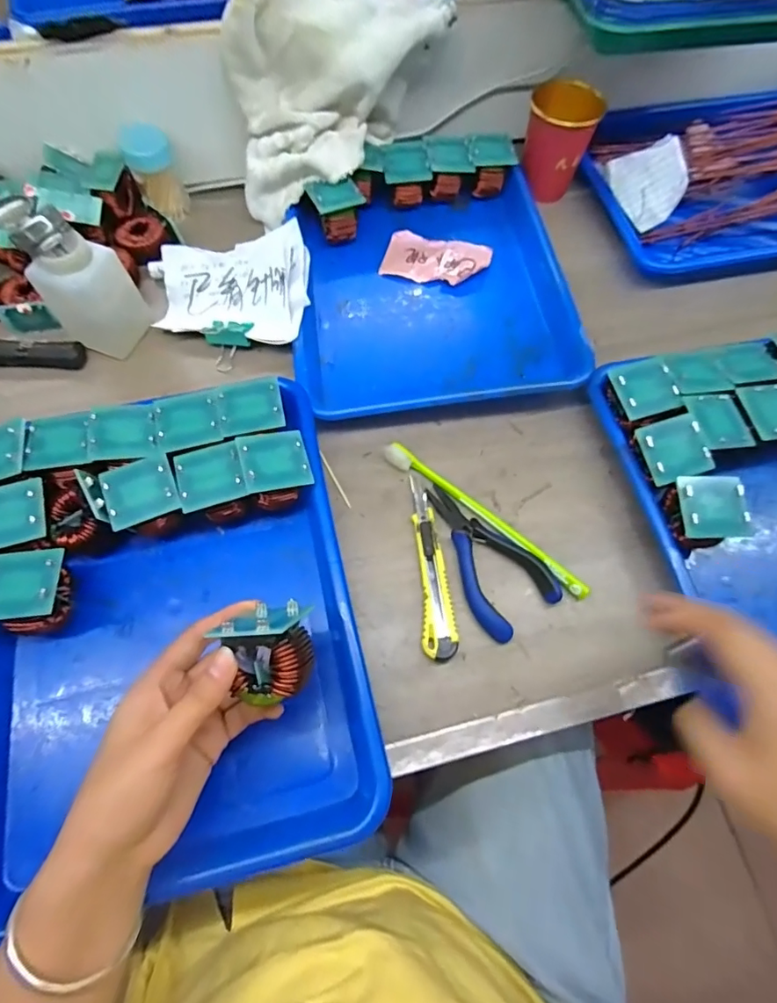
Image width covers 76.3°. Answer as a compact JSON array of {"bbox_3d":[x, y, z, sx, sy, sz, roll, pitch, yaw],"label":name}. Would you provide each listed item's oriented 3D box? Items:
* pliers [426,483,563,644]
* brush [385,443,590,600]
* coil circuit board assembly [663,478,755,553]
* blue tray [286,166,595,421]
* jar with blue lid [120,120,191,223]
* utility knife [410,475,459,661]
[{"bbox_3d":[0.073,0.037,0.375,0.064,0.013,0.123,-27,70,-12],"label":"pliers"},{"bbox_3d":[0.073,0.012,0.387,0.187,0.014,0.016,37,71,13],"label":"brush"},{"bbox_3d":[0.226,0.011,0.366,0.047,0.050,0.044,0,67,-1],"label":"coil circuit board assembly"},{"bbox_3d":[0.036,-0.200,0.472,0.247,0.044,0.281,-6,67,-4],"label":"blue tray"},{"bbox_3d":[-0.225,-0.318,0.483,0.046,0.080,0.039,-24,69,-12],"label":"jar with blue lid"},{"bbox_3d":[0.031,0.046,0.370,0.023,0.013,0.138,-5,67,-4],"label":"utility knife"}]

